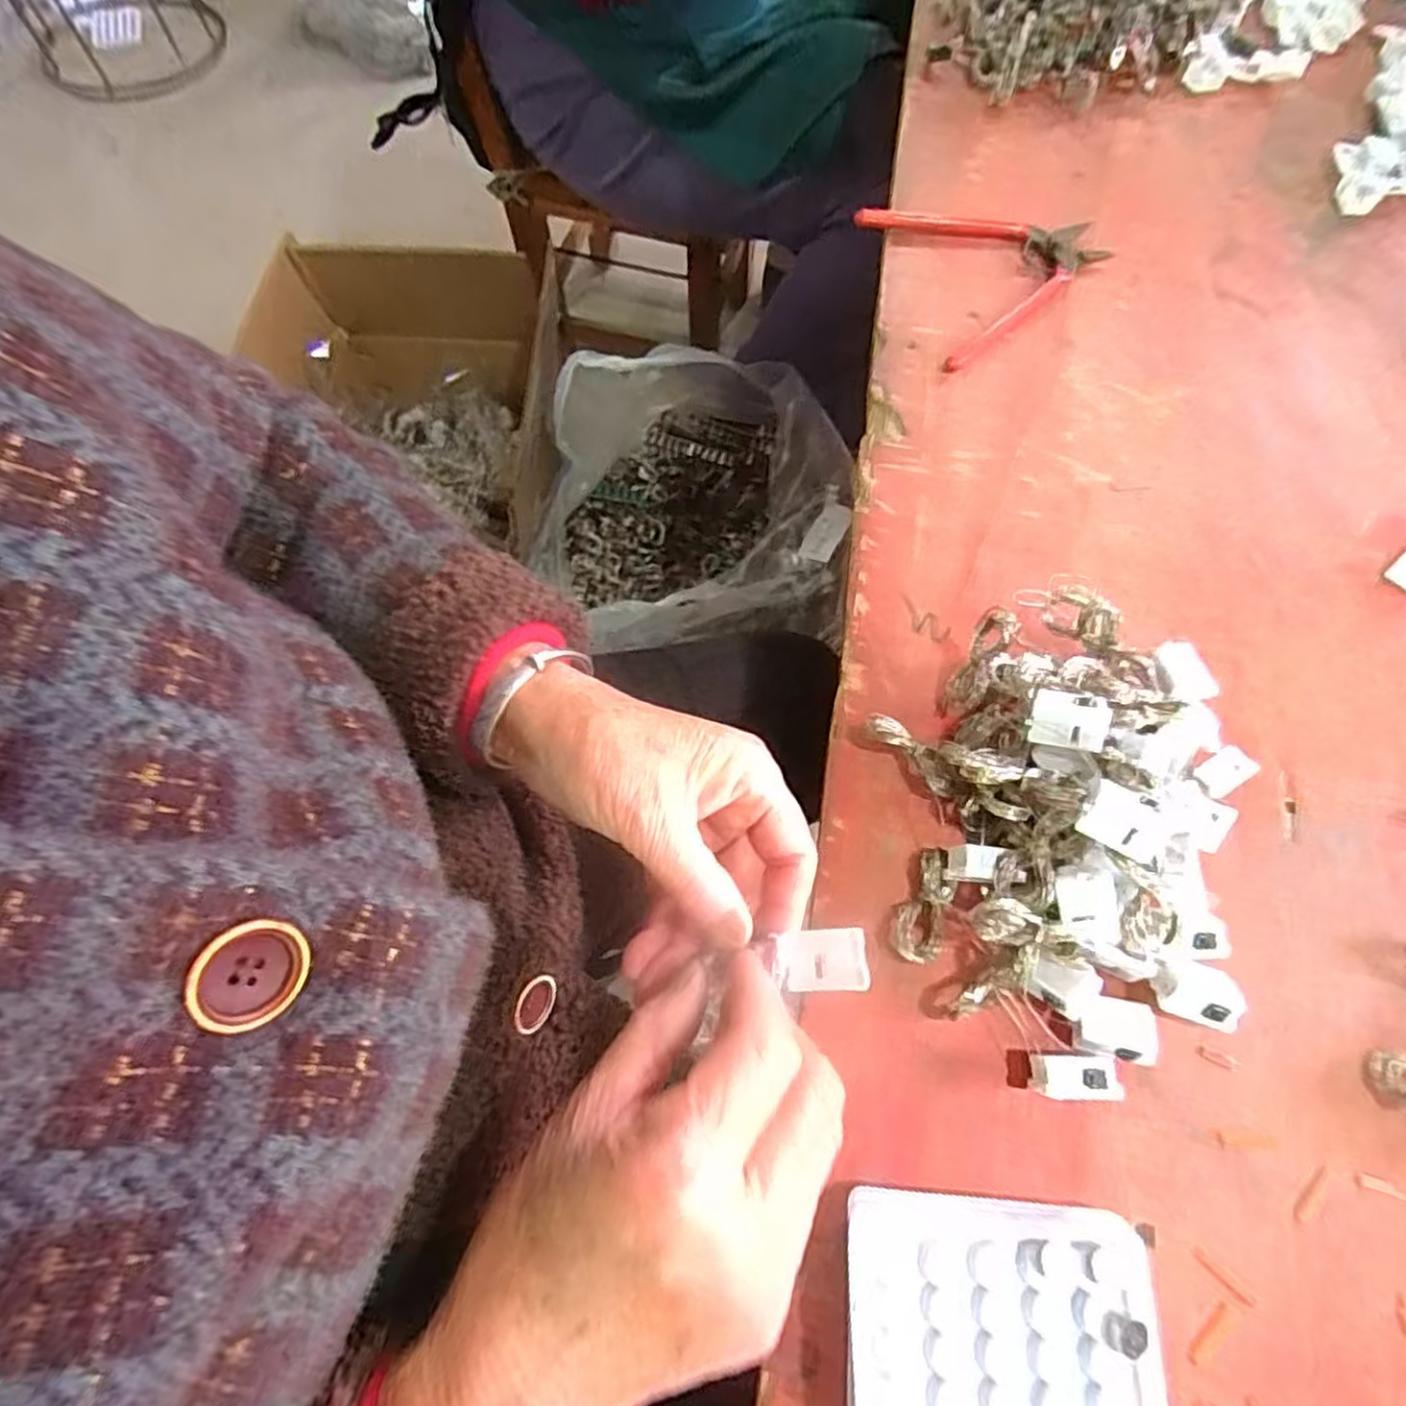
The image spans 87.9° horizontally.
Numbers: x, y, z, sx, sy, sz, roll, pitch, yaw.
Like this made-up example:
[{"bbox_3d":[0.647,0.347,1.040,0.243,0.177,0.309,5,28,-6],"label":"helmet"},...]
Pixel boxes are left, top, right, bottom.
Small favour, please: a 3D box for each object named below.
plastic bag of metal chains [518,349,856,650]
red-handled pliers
[{"bbox_3d":[0.000,-0.218,0.770,0.301,0.175,0.321,-1,67,0],"label":"plastic bag of metal chains"},{"bbox_3d":[0.179,-0.264,0.438,0.135,0.013,0.122,-20,69,-9],"label":"red-handled pliers"}]

